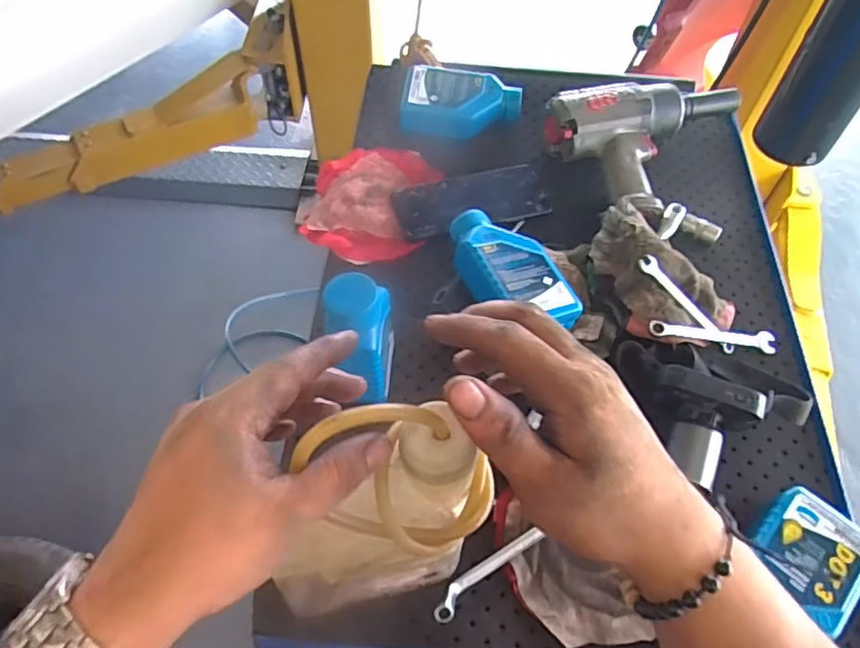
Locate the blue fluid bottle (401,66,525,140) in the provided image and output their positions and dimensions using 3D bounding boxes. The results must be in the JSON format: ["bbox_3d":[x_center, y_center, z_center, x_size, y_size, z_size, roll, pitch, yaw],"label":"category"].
[{"bbox_3d":[0.039,-0.266,0.736,0.142,0.040,0.080,6,57,2],"label":"blue fluid bottle"}]

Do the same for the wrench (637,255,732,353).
[{"bbox_3d":[0.244,-0.019,0.577,0.125,0.008,0.017,43,61,-9],"label":"wrench"}]

